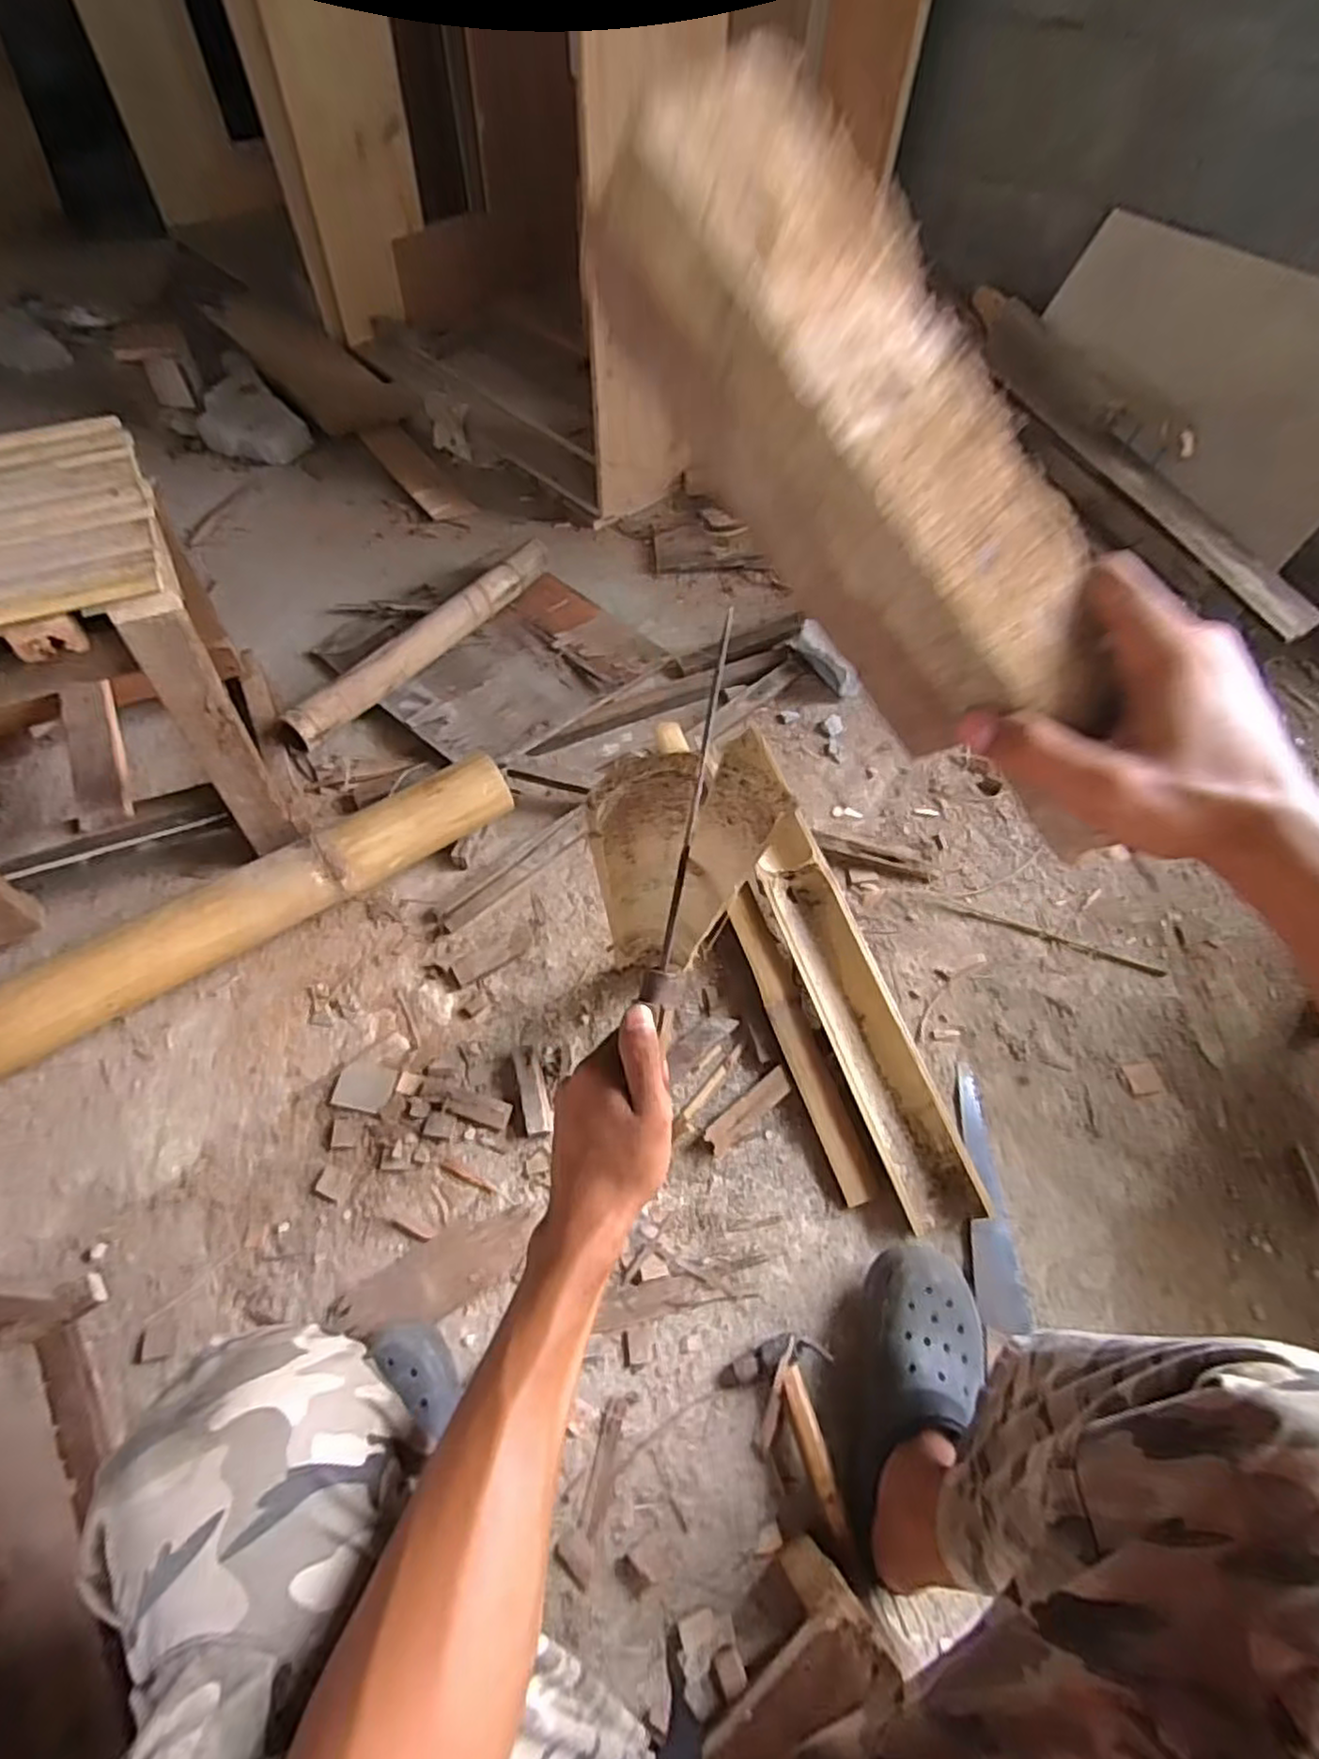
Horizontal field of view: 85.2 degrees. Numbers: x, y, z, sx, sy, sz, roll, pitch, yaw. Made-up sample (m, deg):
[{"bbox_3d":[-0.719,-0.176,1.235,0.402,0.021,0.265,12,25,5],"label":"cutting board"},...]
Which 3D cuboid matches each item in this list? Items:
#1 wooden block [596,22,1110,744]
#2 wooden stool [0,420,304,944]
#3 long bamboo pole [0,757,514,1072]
[{"bbox_3d":[0.079,-0.162,0.284,0.247,0.086,0.058,49,62,-15],"label":"wooden block"},{"bbox_3d":[-0.734,-0.237,0.861,0.417,0.383,0.379,-22,59,-14],"label":"wooden stool"},{"bbox_3d":[-0.709,0.153,0.787,1.203,0.096,0.093,-32,62,-19],"label":"long bamboo pole"}]

